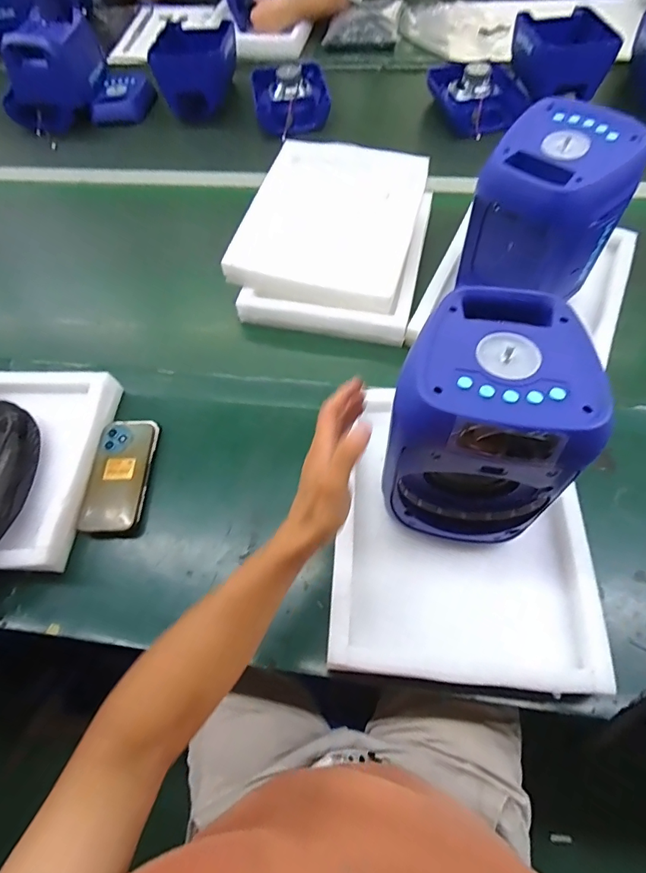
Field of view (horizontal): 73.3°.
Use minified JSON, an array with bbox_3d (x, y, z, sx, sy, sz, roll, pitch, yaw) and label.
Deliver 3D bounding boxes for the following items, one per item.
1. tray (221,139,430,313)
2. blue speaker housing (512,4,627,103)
[{"bbox_3d":[0.018,-0.393,0.772,0.279,0.034,0.353,15,72,3],"label":"tray"},{"bbox_3d":[0.565,-0.918,1.042,0.213,0.107,0.199,8,61,7],"label":"blue speaker housing"}]

